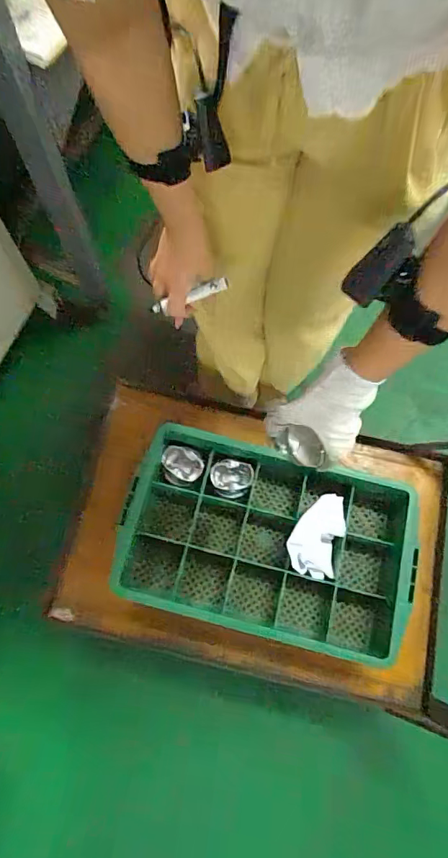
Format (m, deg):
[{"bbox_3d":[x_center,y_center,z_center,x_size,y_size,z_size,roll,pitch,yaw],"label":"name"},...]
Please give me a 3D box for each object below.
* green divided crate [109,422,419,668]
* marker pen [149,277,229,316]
[{"bbox_3d":[0.082,0.206,0.858,0.525,0.104,0.343,11,71,3],"label":"green divided crate"},{"bbox_3d":[-0.048,-0.176,0.602,0.114,0.018,0.017,-14,70,22],"label":"marker pen"}]

